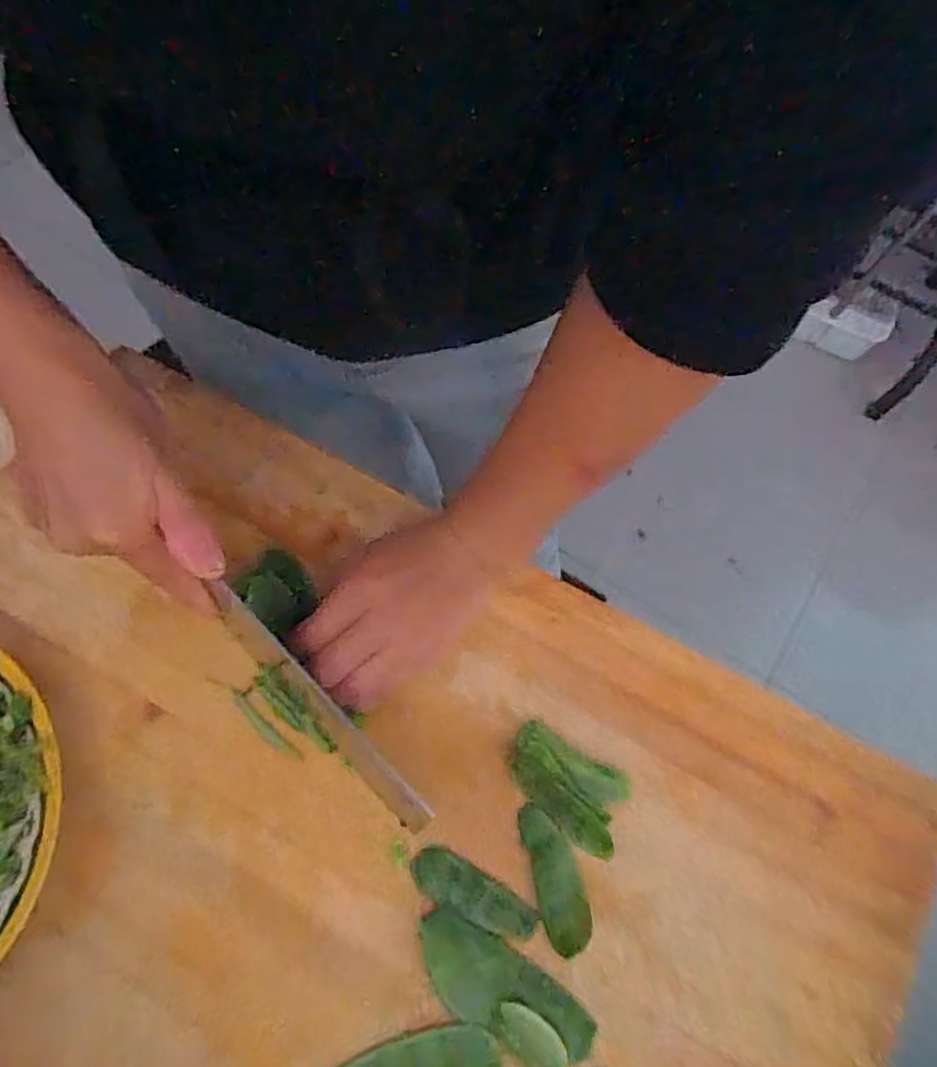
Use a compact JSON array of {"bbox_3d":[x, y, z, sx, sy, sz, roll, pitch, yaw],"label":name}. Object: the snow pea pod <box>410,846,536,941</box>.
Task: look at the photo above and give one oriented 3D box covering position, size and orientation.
[{"bbox_3d":[0.002,0.179,0.339,0.065,0.004,0.023,27,73,7],"label":"snow pea pod"}]

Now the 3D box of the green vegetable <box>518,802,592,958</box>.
[{"bbox_3d":[0.044,0.173,0.344,0.023,0.010,0.068,-12,72,-6],"label":"green vegetable"}]

